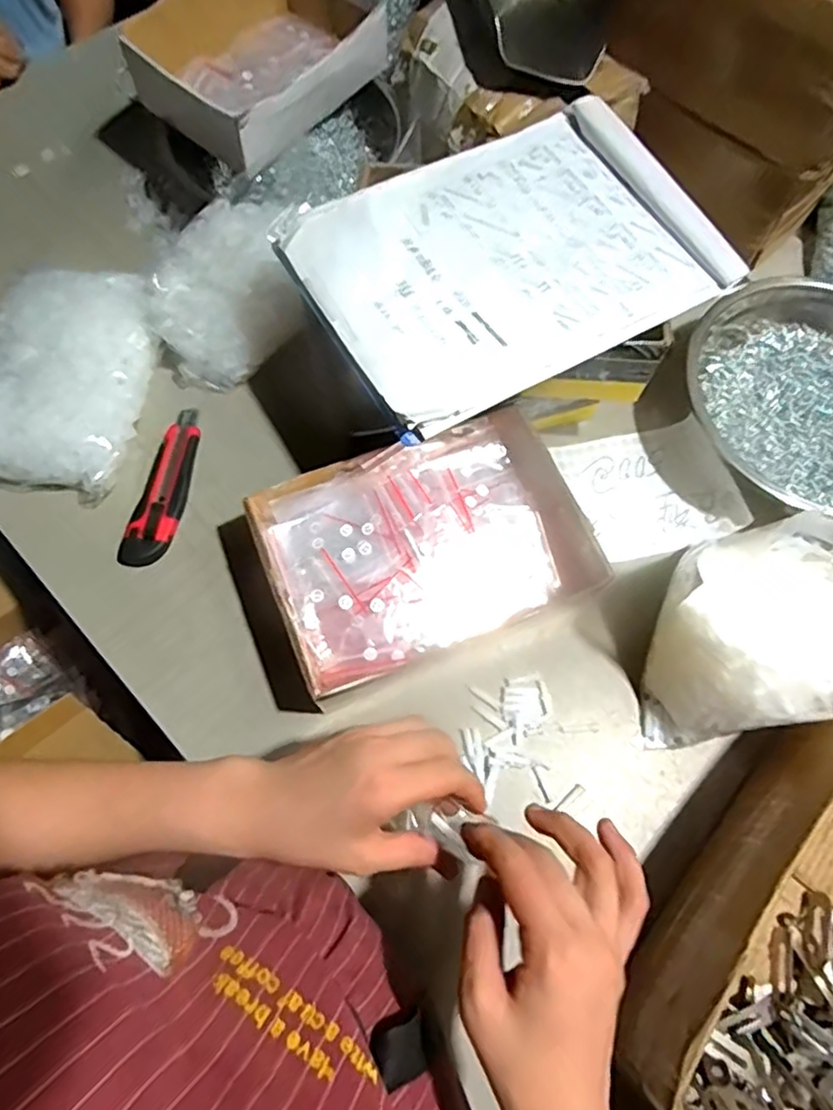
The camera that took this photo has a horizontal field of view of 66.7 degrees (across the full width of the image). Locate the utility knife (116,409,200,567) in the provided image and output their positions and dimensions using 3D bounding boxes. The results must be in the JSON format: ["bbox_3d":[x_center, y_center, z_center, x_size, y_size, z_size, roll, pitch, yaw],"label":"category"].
[{"bbox_3d":[-0.225,-0.064,0.576,0.042,0.019,0.157,13,69,3],"label":"utility knife"}]

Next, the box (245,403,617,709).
[{"bbox_3d":[0.007,0.000,0.531,0.251,0.069,0.176,-20,71,-9],"label":"box"}]

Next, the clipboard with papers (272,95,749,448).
[{"bbox_3d":[0.072,-0.233,0.488,0.304,0.011,0.217,-28,73,-12],"label":"clipboard with papers"}]

